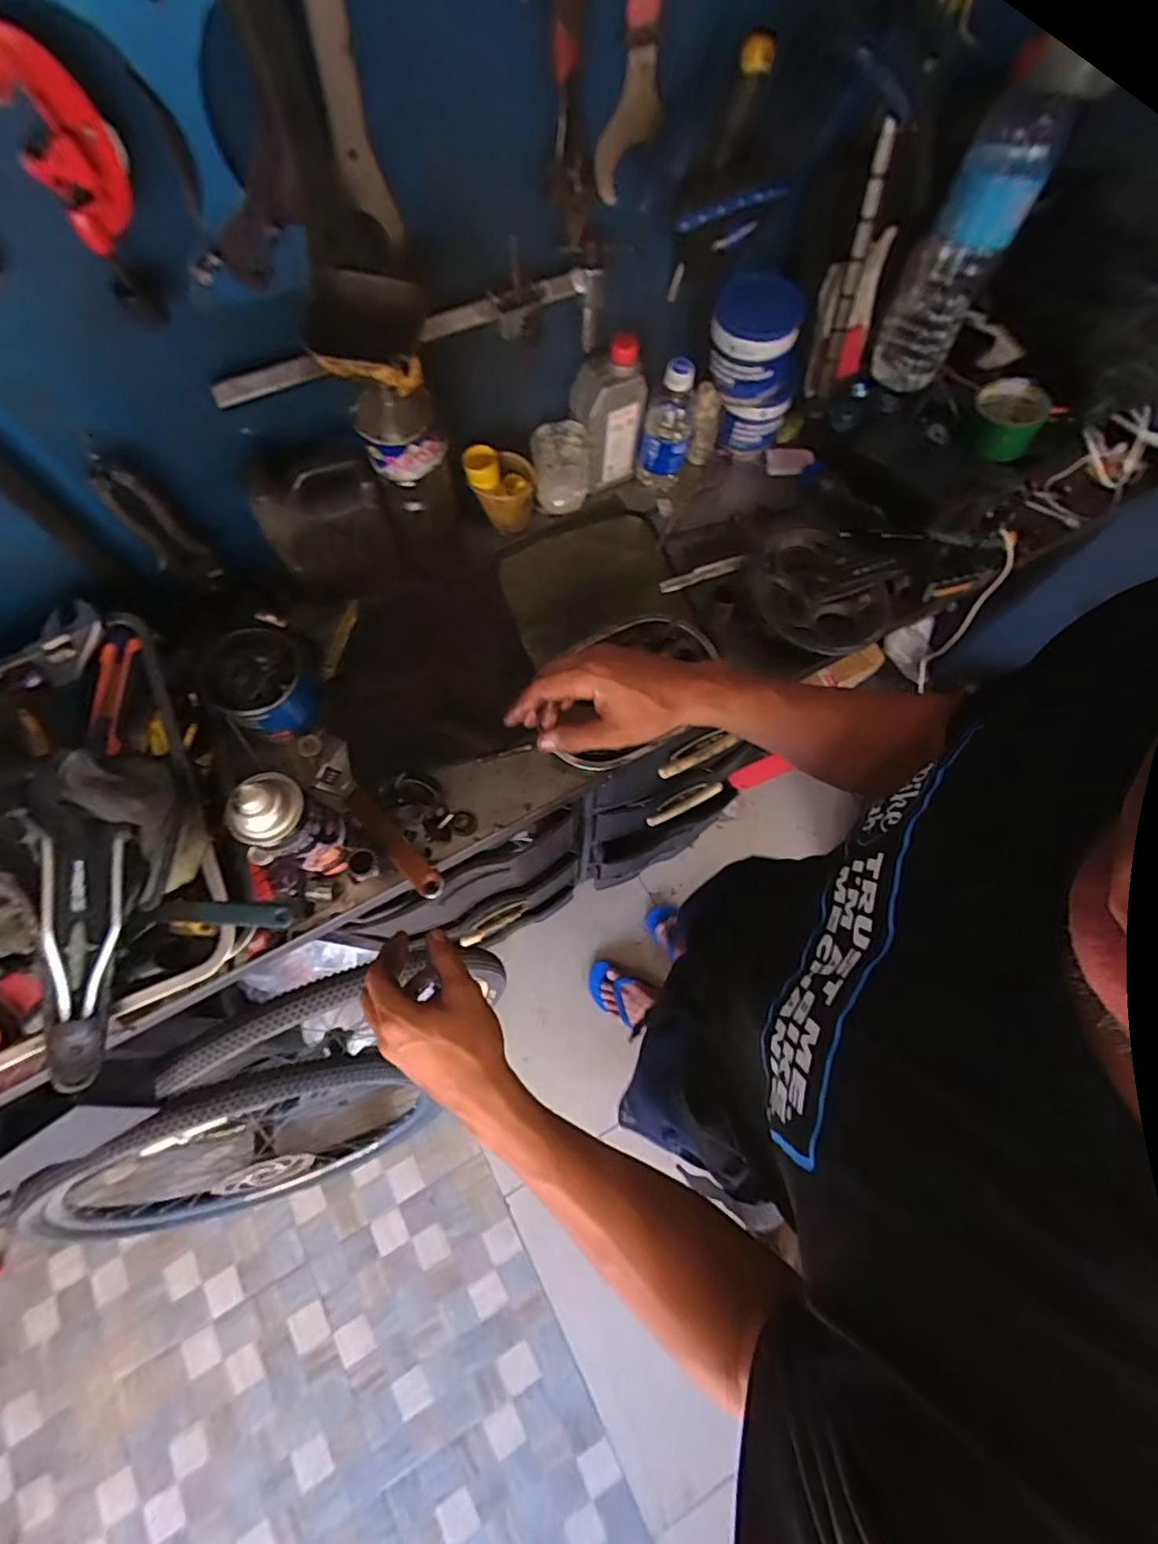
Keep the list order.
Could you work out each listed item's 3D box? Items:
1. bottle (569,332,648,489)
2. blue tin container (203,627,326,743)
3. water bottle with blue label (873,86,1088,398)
[{"bbox_3d":[0.036,-0.441,0.745,0.076,0.178,0.053,-26,72,-9],"label":"bottle"},{"bbox_3d":[-0.337,-0.096,0.649,0.098,0.083,0.096,0,70,0],"label":"blue tin container"},{"bbox_3d":[0.442,-0.599,0.701,0.096,0.266,0.101,29,72,8],"label":"water bottle with blue label"}]

